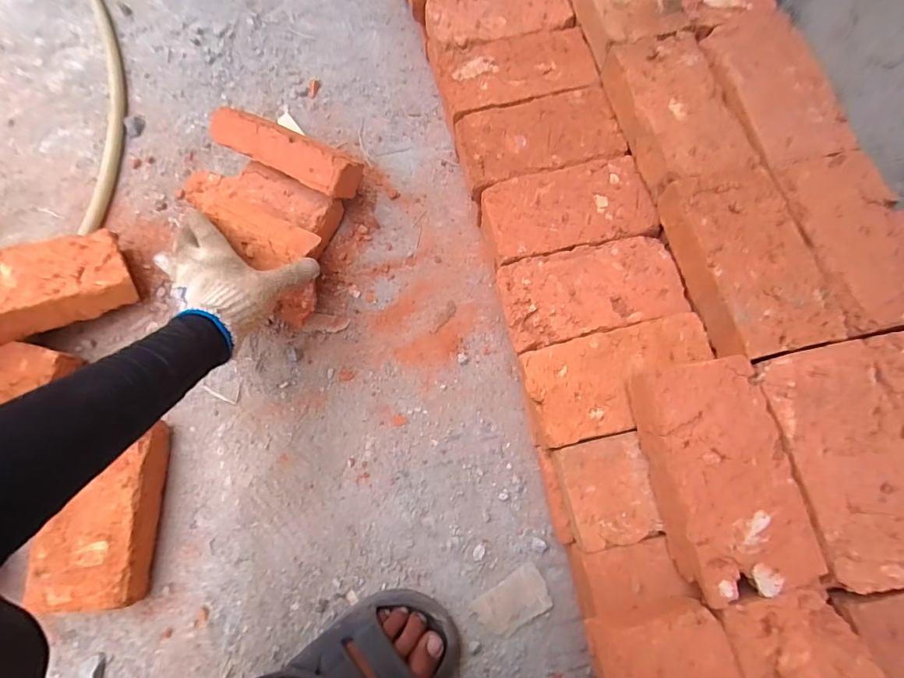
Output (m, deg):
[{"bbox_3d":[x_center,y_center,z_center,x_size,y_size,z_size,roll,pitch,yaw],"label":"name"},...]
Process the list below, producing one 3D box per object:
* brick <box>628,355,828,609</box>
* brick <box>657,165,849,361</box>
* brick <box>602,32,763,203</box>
[{"bbox_3d":[0.241,0.122,0.411,0.109,0.064,0.194,-11,74,-2],"label":"brick"},{"bbox_3d":[0.298,-0.076,0.467,0.109,0.064,0.201,-14,74,-3],"label":"brick"},{"bbox_3d":[0.255,-0.258,0.527,0.107,0.061,0.193,-12,74,-3],"label":"brick"}]

